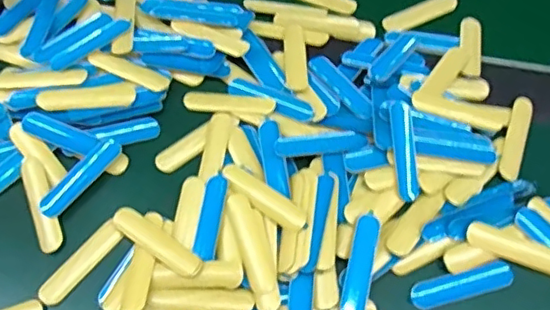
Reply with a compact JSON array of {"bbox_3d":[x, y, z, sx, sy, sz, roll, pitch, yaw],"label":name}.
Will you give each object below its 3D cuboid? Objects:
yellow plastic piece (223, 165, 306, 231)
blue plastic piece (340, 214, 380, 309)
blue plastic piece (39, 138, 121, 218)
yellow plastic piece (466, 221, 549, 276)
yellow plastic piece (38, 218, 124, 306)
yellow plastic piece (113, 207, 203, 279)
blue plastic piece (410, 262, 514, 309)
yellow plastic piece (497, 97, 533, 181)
[{"bbox_3d":[-0.007,0.025,0.353,0.060,0.005,0.016,38,69,16],"label":"yellow plastic piece"},{"bbox_3d":[0.050,0.064,0.335,0.014,0.004,0.061,14,64,6],"label":"blue plastic piece"},{"bbox_3d":[-0.122,0.014,0.360,0.014,0.006,0.061,34,68,15],"label":"blue plastic piece"},{"bbox_3d":[0.146,0.056,0.345,0.062,0.009,0.016,17,65,8],"label":"yellow plastic piece"},{"bbox_3d":[-0.117,0.065,0.345,0.016,0.004,0.057,35,68,15],"label":"yellow plastic piece"},{"bbox_3d":[-0.071,0.053,0.347,0.064,0.007,0.016,34,68,15],"label":"yellow plastic piece"},{"bbox_3d":[0.111,0.077,0.339,0.062,0.004,0.015,-13,64,-7],"label":"blue plastic piece"},{"bbox_3d":[0.162,-0.013,0.383,0.014,0.004,0.064,20,65,9],"label":"yellow plastic piece"}]

